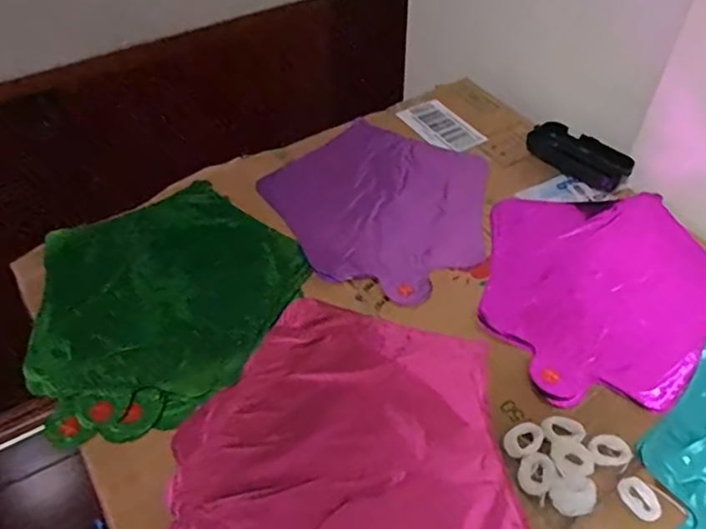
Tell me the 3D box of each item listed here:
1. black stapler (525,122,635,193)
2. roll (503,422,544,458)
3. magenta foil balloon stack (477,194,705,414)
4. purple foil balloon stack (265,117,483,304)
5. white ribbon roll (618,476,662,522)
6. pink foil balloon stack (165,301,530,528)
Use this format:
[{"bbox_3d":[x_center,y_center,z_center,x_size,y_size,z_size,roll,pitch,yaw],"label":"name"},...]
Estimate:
[{"bbox_3d":[0.241,-0.117,0.640,0.037,0.031,0.110,-35,57,-27],"label":"black stapler"},{"bbox_3d":[0.124,0.127,0.431,0.030,0.008,0.022,-22,52,-18],"label":"roll"},{"bbox_3d":[0.234,0.021,0.536,0.233,0.015,0.229,0,49,0],"label":"magenta foil balloon stack"},{"bbox_3d":[0.034,-0.065,0.597,0.215,0.014,0.220,-32,56,-25],"label":"purple foil balloon stack"},{"bbox_3d":[0.193,0.158,0.401,0.019,0.010,0.029,-28,54,-22],"label":"white ribbon roll"},{"bbox_3d":[-0.010,0.136,0.432,0.228,0.014,0.238,-5,49,-5],"label":"pink foil balloon stack"}]

